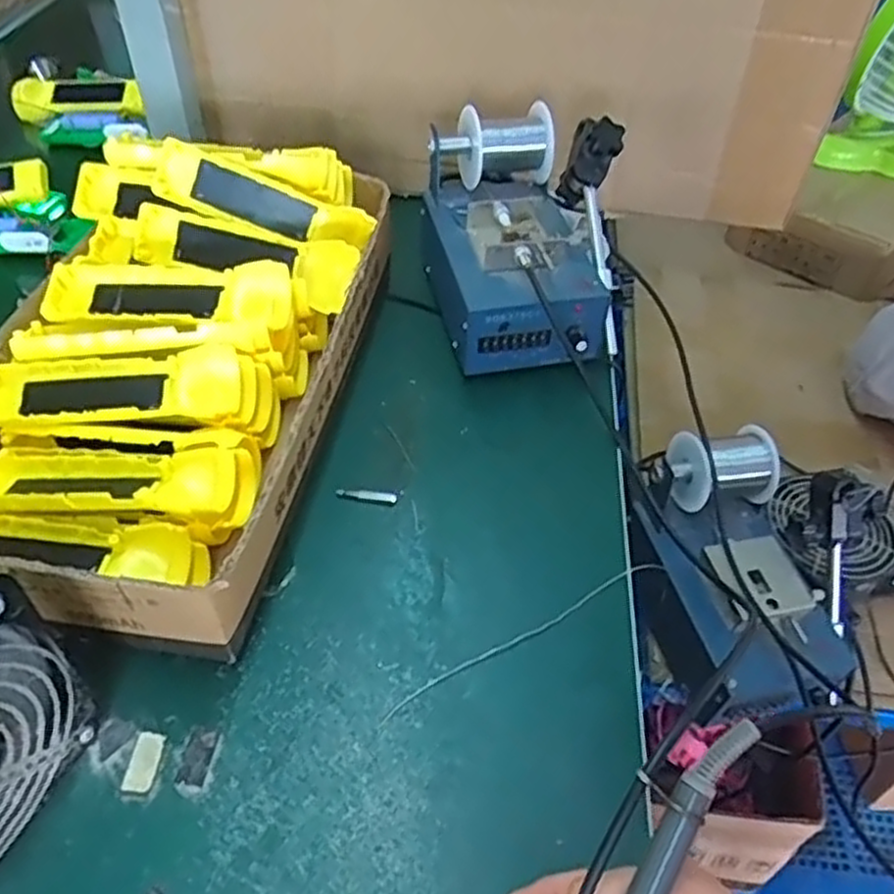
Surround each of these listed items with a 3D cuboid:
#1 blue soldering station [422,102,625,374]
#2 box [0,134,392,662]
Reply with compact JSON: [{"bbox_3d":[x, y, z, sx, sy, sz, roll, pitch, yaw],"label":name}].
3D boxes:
[{"bbox_3d":[0.061,-0.174,0.623,0.145,0.128,0.220,-1,47,-6],"label":"blue soldering station"},{"bbox_3d":[-0.185,-0.073,0.533,0.224,0.111,0.410,7,47,3],"label":"box"}]

